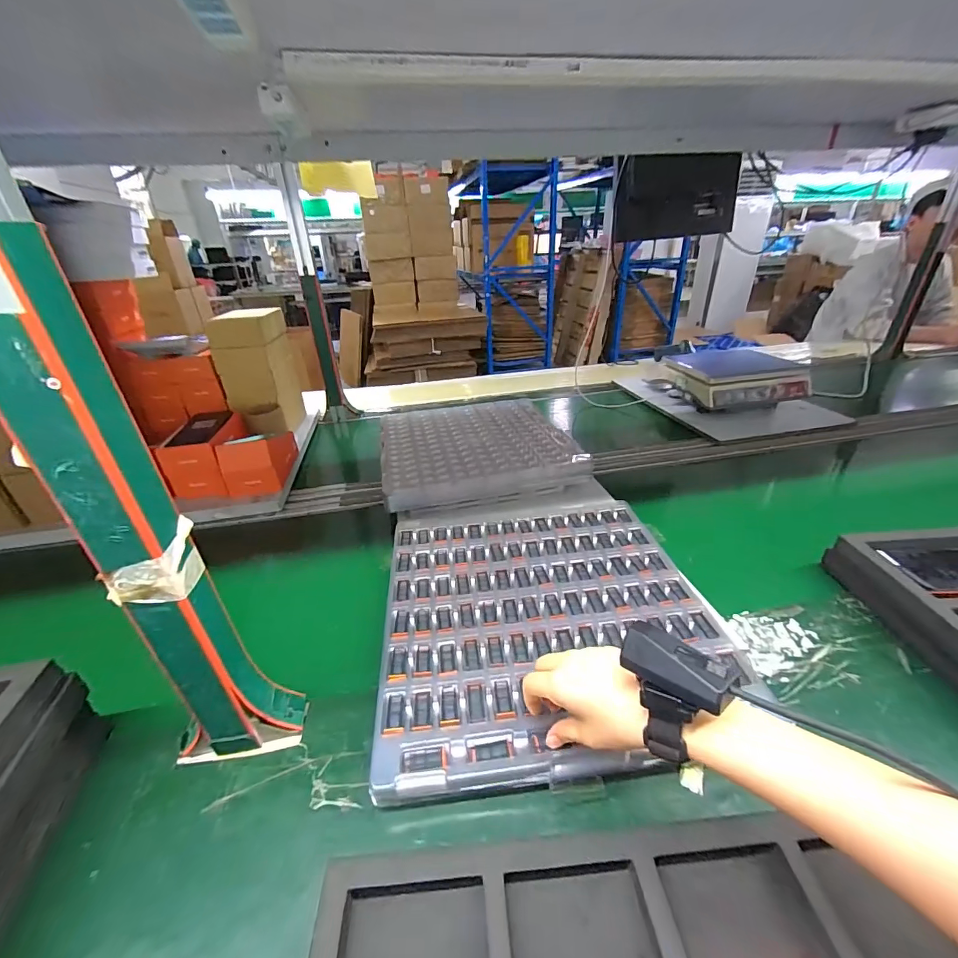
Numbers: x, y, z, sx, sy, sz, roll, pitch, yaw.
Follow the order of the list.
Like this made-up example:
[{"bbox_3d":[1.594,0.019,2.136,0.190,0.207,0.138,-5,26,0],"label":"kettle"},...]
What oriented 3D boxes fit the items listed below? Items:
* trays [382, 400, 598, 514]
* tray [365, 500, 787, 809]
[{"bbox_3d":[-0.018,-0.069,0.910,0.389,0.062,0.415,-9,29,-11],"label":"trays"},{"bbox_3d":[0.082,0.157,0.549,0.395,0.028,0.421,-4,28,-3],"label":"tray"}]

